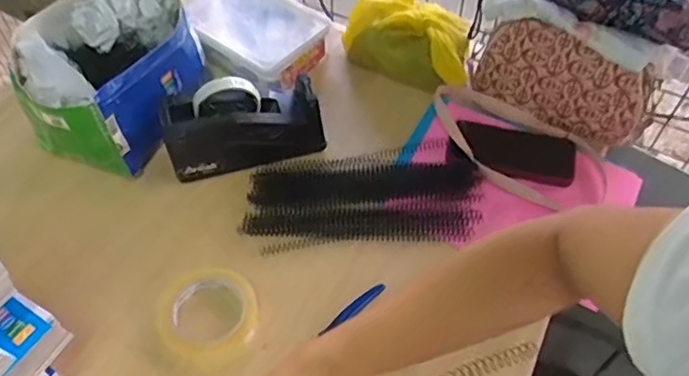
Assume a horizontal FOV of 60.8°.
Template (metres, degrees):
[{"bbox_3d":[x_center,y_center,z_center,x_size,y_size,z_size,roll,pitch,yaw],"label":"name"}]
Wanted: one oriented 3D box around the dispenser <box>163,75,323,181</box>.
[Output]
[{"bbox_3d":[-0.128,-0.088,0.745,0.194,0.088,0.078,-14,55,-10],"label":"dispenser"}]

